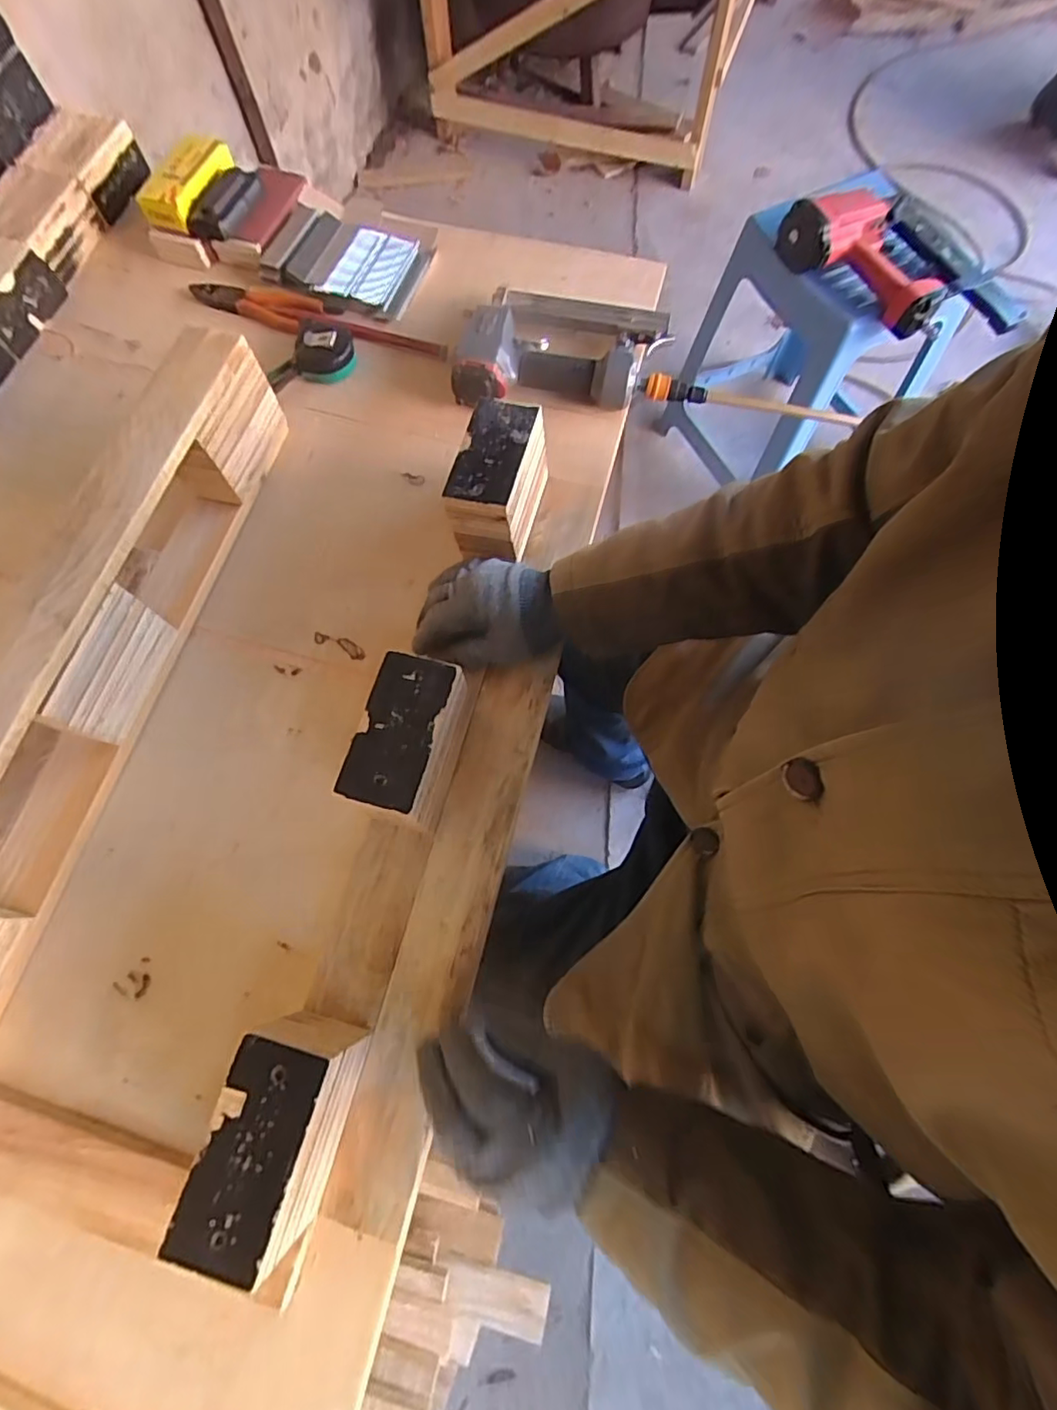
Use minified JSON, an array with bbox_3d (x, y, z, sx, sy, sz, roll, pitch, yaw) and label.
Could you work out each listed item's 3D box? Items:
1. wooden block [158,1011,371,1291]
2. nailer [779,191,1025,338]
[{"bbox_3d":[-0.157,0.275,0.386,0.065,0.103,0.115,12,71,6],"label":"wooden block"},{"bbox_3d":[0.607,-0.722,0.936,0.376,0.087,0.238,34,75,13],"label":"nailer"}]

